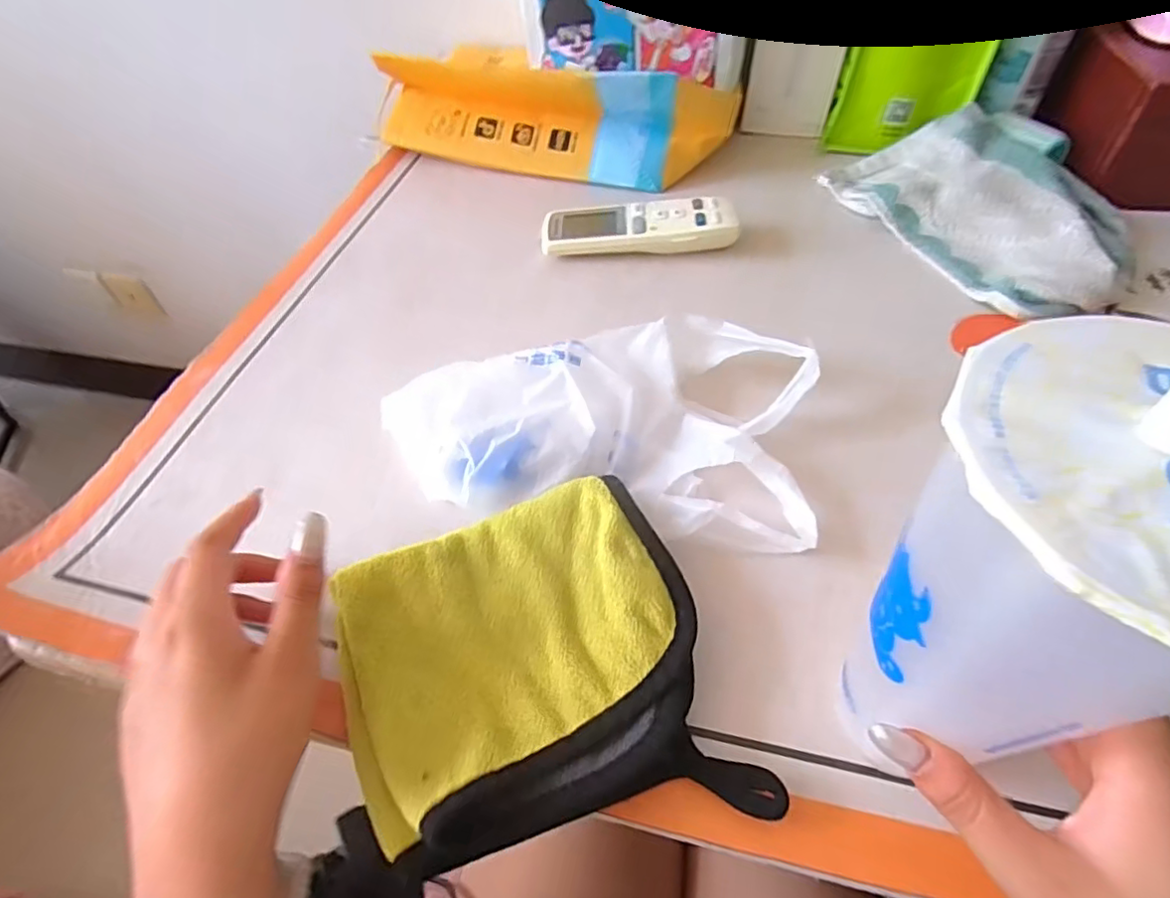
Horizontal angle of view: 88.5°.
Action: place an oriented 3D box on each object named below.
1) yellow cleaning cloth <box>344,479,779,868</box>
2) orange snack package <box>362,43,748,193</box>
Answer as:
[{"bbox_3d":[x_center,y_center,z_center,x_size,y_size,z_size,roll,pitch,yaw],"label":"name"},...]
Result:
[{"bbox_3d":[-0.026,0.087,0.258,0.153,0.018,0.149,-14,52,-9],"label":"yellow cleaning cloth"},{"bbox_3d":[-0.029,-0.302,0.544,0.308,0.080,0.078,10,52,10],"label":"orange snack package"}]

